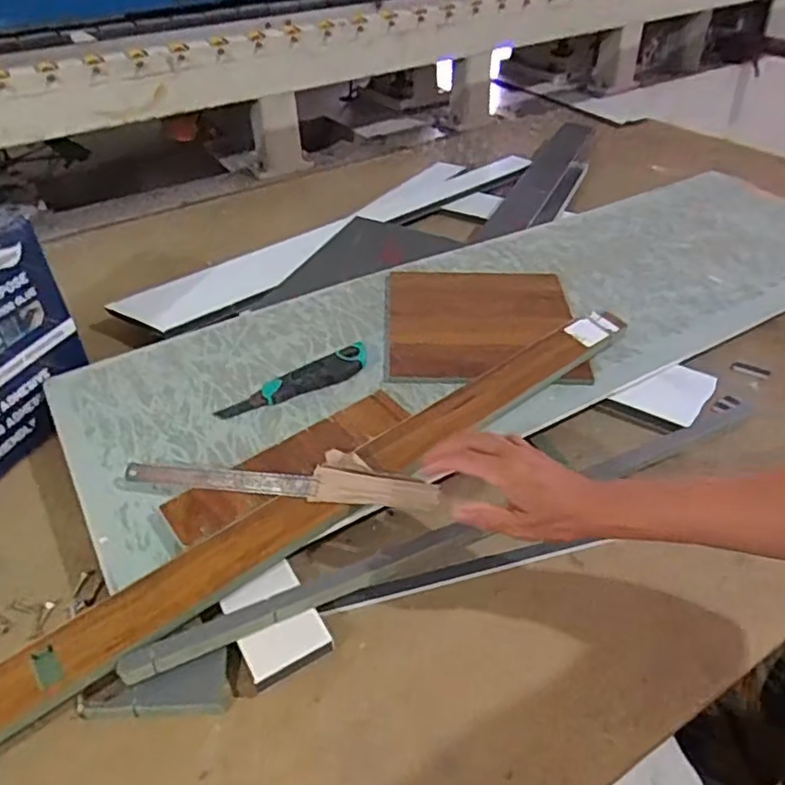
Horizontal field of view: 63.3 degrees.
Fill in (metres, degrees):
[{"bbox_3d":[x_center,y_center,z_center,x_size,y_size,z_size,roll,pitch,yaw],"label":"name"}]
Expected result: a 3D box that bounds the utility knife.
[{"bbox_3d":[-0.110,-0.013,0.733,0.182,0.023,0.037,-23,43,-23],"label":"utility knife"}]

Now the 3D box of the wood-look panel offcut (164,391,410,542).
[{"bbox_3d":[-0.101,0.066,0.651,0.262,0.014,0.060,-30,46,-29],"label":"wood-look panel offcut"}]

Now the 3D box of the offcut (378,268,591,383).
[{"bbox_3d":[0.113,-0.099,0.832,0.240,0.008,0.238,-1,39,2],"label":"offcut"}]

